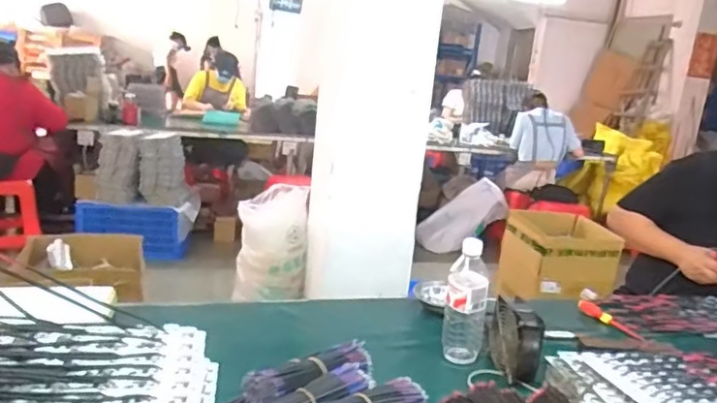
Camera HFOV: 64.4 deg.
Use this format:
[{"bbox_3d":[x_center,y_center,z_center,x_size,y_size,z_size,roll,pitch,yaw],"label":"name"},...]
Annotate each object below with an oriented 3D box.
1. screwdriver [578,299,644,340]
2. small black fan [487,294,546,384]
[{"bbox_3d":[0.546,0.256,1.232,0.034,0.023,0.164,-2,16,-30],"label":"screwdriver"},{"bbox_3d":[0.274,0.241,0.996,0.064,0.113,0.121,6,14,-1],"label":"small black fan"}]

